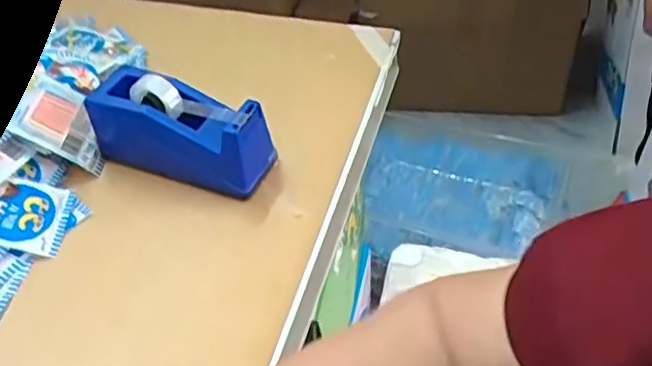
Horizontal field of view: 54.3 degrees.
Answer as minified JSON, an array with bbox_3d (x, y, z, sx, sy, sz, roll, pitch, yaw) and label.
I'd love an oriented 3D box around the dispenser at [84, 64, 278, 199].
[{"bbox_3d":[-0.122,-0.046,0.532,0.148,0.074,0.051,15,48,18],"label":"dispenser"}]

